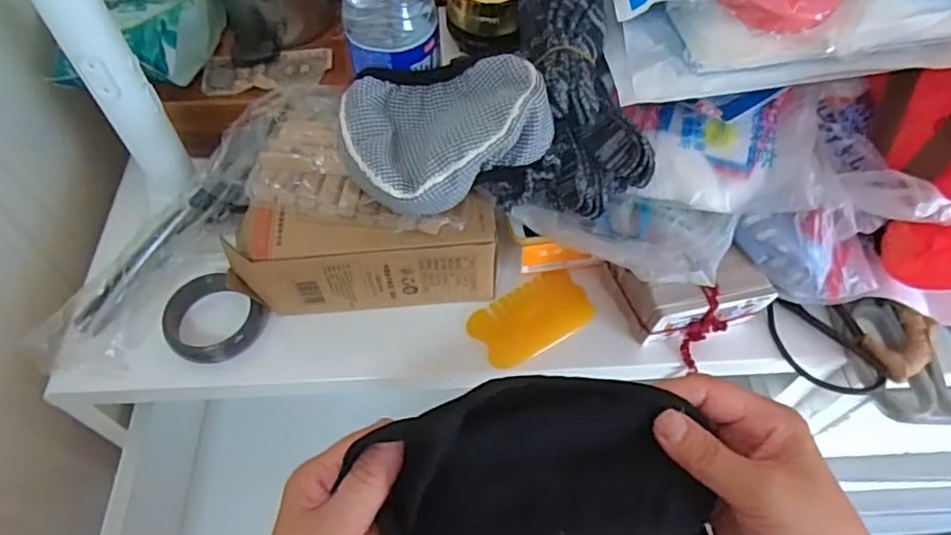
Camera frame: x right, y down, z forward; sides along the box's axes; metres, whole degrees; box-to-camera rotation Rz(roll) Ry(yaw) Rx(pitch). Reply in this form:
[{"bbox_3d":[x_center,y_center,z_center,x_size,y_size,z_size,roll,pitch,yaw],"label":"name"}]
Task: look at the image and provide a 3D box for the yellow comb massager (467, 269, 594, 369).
[{"bbox_3d":[0.043,0.038,0.467,0.092,0.013,0.050,-27,60,-16],"label":"yellow comb massager"}]

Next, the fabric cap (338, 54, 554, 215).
[{"bbox_3d":[-0.023,-0.094,0.377,0.120,0.042,0.101,-29,61,-18],"label":"fabric cap"}]

